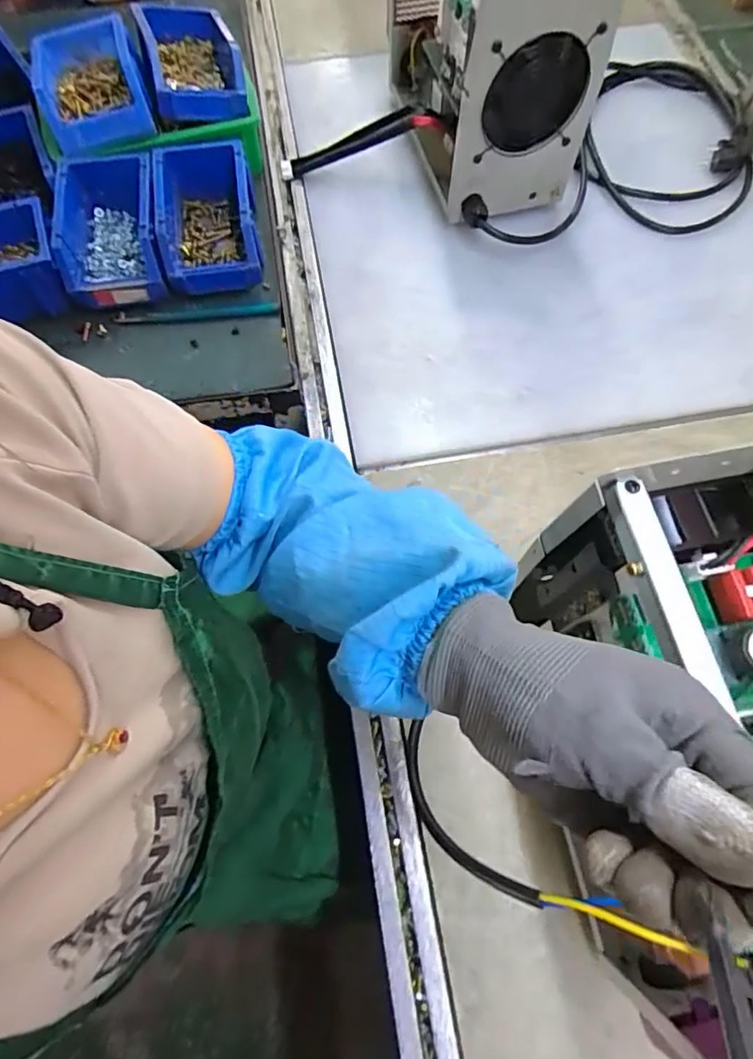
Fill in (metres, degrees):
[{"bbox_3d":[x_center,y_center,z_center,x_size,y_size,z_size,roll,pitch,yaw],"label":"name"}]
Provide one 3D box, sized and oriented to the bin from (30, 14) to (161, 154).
[{"bbox_3d":[-0.325,-0.513,0.616,0.110,0.045,0.171,-18,68,-6],"label":"bin"}]

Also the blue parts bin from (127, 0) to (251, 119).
[{"bbox_3d":[-0.215,-0.556,0.626,0.105,0.058,0.174,-17,68,-6],"label":"blue parts bin"}]

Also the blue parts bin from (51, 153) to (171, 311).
[{"bbox_3d":[-0.294,-0.332,0.602,0.104,0.065,0.160,-10,68,-3],"label":"blue parts bin"}]

